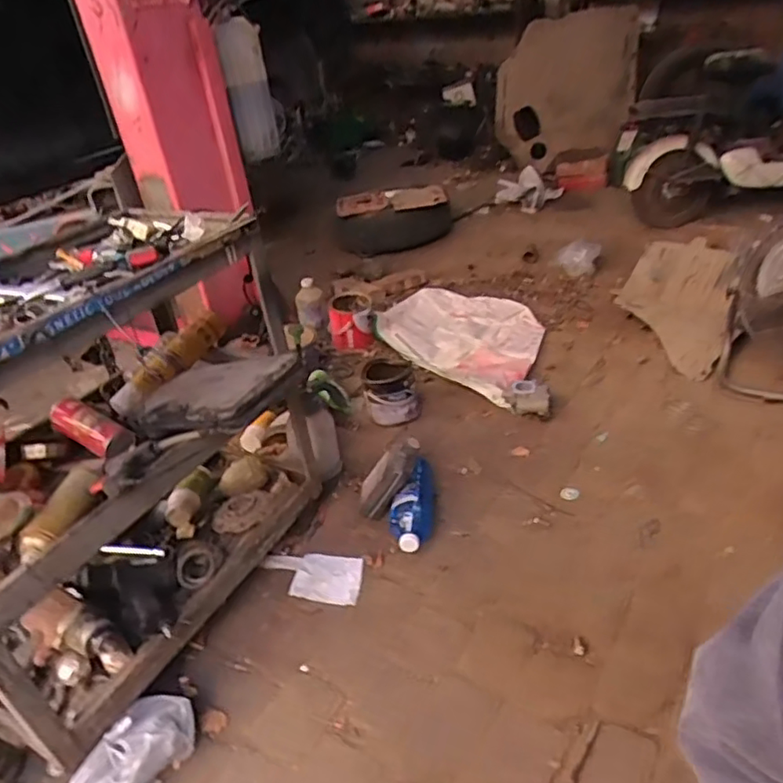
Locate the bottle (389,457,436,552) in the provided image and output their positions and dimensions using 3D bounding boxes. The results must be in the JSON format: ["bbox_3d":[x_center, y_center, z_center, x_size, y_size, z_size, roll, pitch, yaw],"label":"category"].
[{"bbox_3d":[0.052,0.248,1.409,0.090,0.087,0.268,0,34,9],"label":"bottle"}]

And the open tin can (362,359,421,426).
[{"bbox_3d":[-0.001,0.002,1.730,0.152,0.133,0.123,-7,34,-1],"label":"open tin can"}]

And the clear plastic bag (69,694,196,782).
[{"bbox_3d":[-0.403,0.582,0.987,0.083,0.101,0.198,12,36,29],"label":"clear plastic bag"}]

